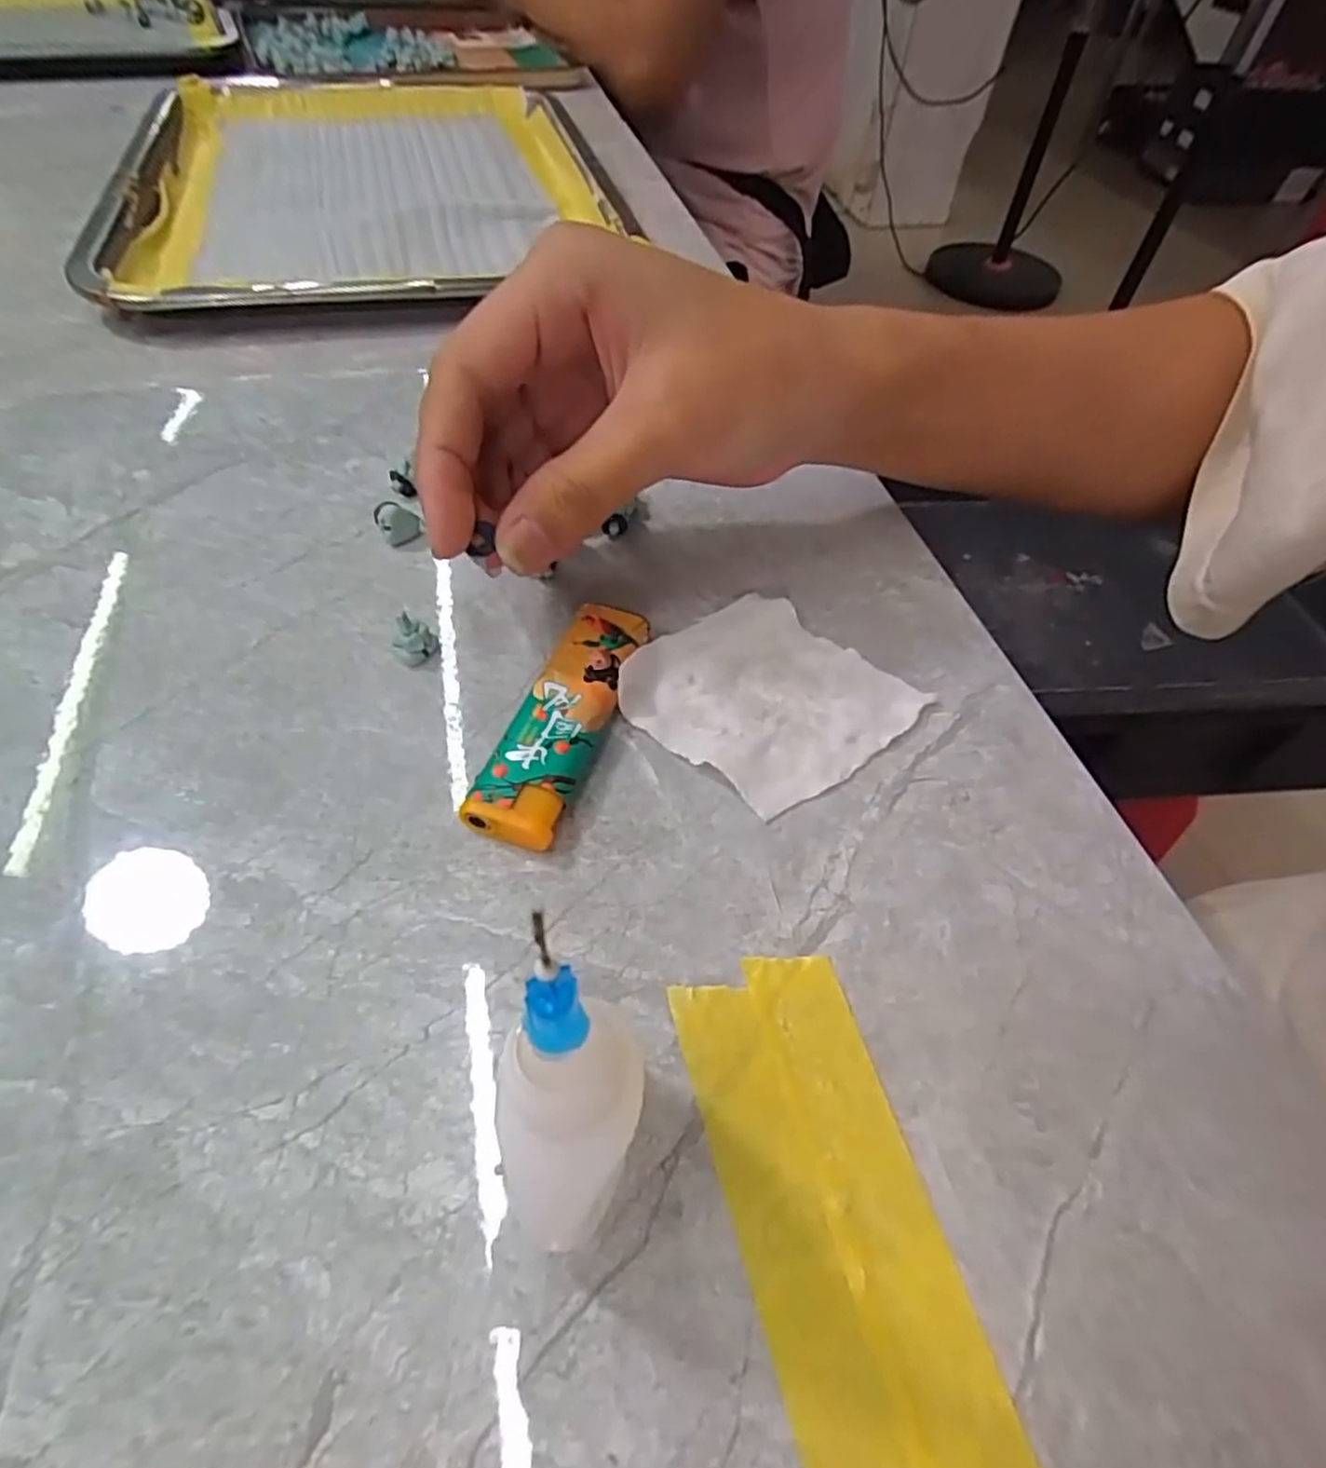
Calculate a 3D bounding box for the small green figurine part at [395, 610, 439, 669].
[{"bbox_3d":[-0.070,-0.026,0.208,0.009,0.012,0.009,7,52,1],"label":"small green figurine part"}]

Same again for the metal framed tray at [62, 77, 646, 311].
[{"bbox_3d":[-0.174,-0.331,0.435,0.258,0.019,0.375,-11,54,-13],"label":"metal framed tray"}]

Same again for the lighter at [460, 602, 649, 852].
[{"bbox_3d":[-0.025,-0.004,0.196,0.022,0.011,0.077,17,53,8],"label":"lighter"}]

